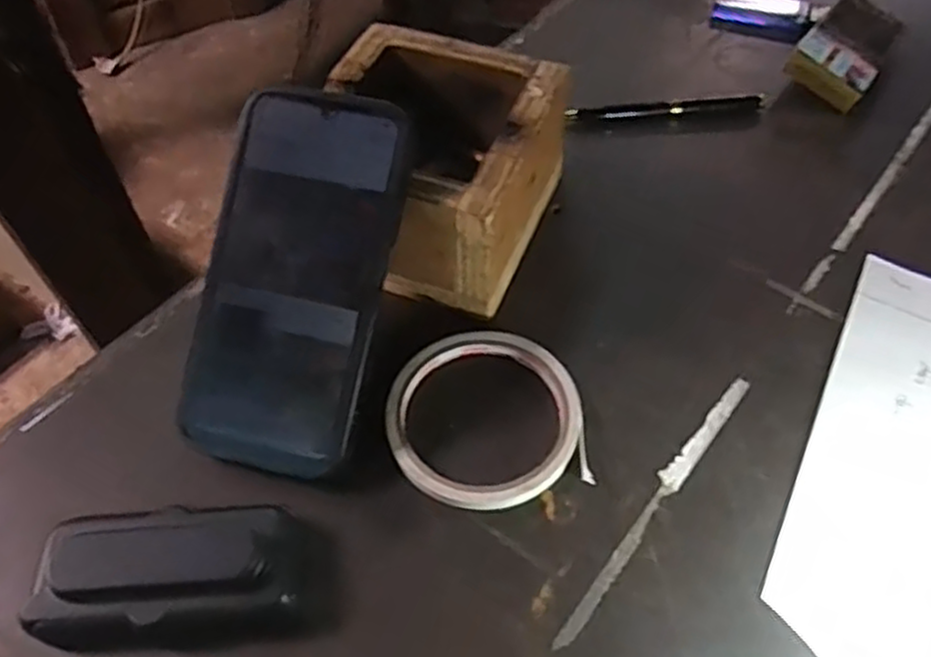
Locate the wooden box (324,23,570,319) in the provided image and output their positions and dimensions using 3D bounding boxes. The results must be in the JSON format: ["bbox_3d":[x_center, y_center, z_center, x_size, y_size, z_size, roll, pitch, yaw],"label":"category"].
[{"bbox_3d":[-0.019,-0.086,0.406,0.119,0.079,0.130,17,57,12],"label":"wooden box"}]

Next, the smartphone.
[{"bbox_3d":[-0.078,-0.022,0.343,0.082,0.015,0.171,12,88,8],"label":"smartphone"}]

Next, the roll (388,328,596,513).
[{"bbox_3d":[0.010,0.041,0.358,0.090,0.010,0.093,0,55,0],"label":"roll"}]

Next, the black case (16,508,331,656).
[{"bbox_3d":[-0.117,0.102,0.308,0.112,0.027,0.052,-5,55,-3],"label":"black case"}]

